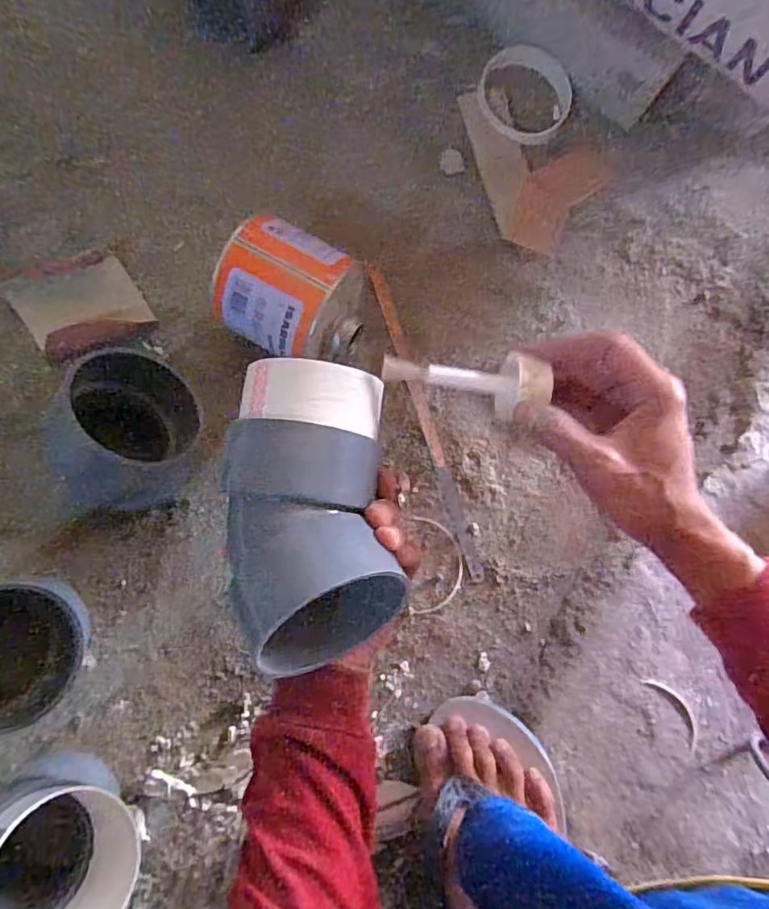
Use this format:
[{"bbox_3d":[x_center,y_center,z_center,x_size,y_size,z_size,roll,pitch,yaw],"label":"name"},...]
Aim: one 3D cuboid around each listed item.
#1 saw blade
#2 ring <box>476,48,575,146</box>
[{"bbox_3d":[0.037,-0.030,0.514,0.015,0.008,0.297,-18,84,-4],"label":"saw blade"},{"bbox_3d":[0.133,-0.347,0.545,0.090,0.021,0.075,37,83,2],"label":"ring"}]

